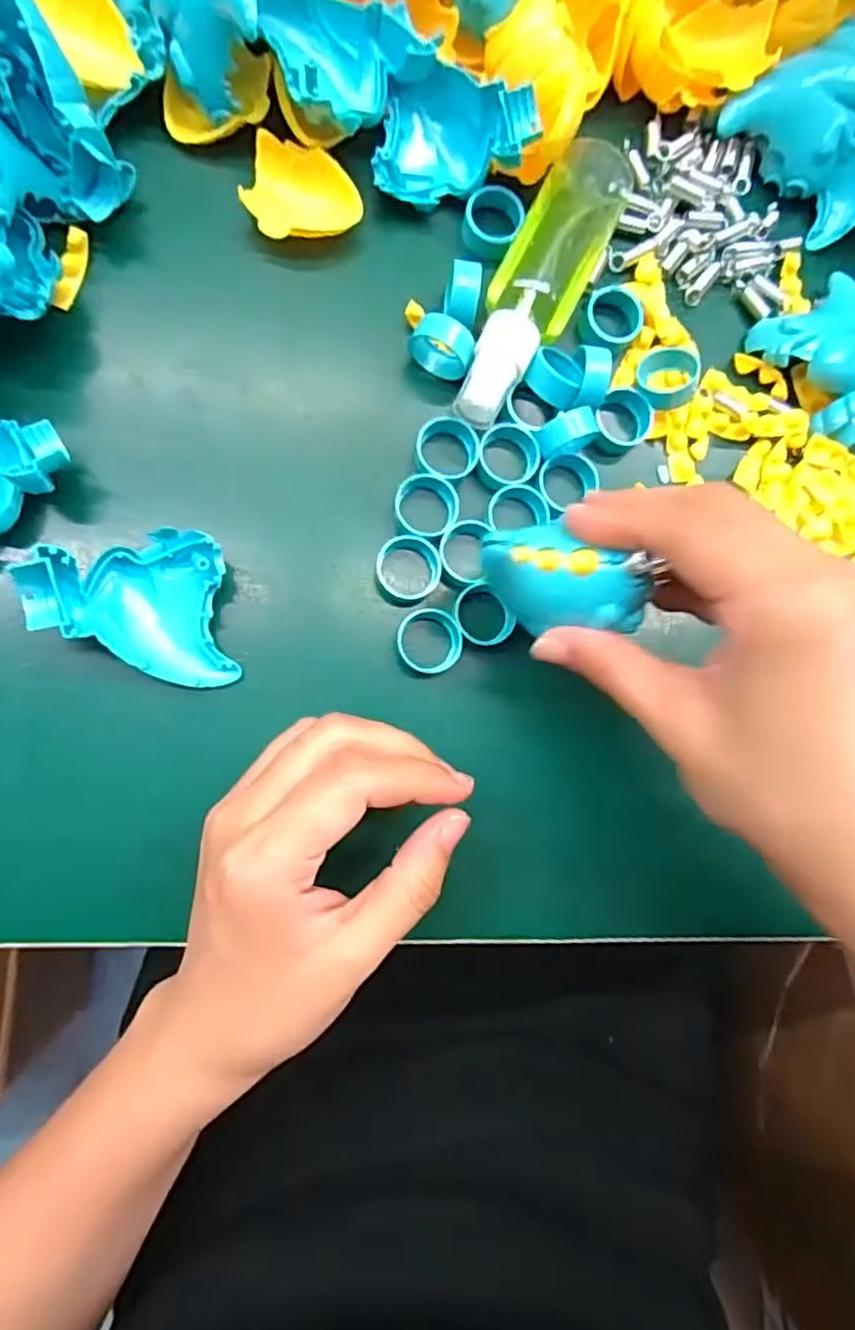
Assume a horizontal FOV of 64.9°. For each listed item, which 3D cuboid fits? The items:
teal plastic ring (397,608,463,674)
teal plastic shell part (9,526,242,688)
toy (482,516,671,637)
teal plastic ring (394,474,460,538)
[{"bbox_3d":[0.000,-0.009,0.274,0.025,0.018,0.026,1,85,-8],"label":"teal plastic ring"},{"bbox_3d":[-0.107,-0.018,0.243,0.065,0.031,0.056,-7,86,-9],"label":"teal plastic shell part"},{"bbox_3d":[0.045,-0.029,0.219,0.054,0.020,0.033,-1,90,-7],"label":"toy"},{"bbox_3d":[0.000,-0.064,0.273,0.025,0.011,0.025,1,85,-8],"label":"teal plastic ring"}]

